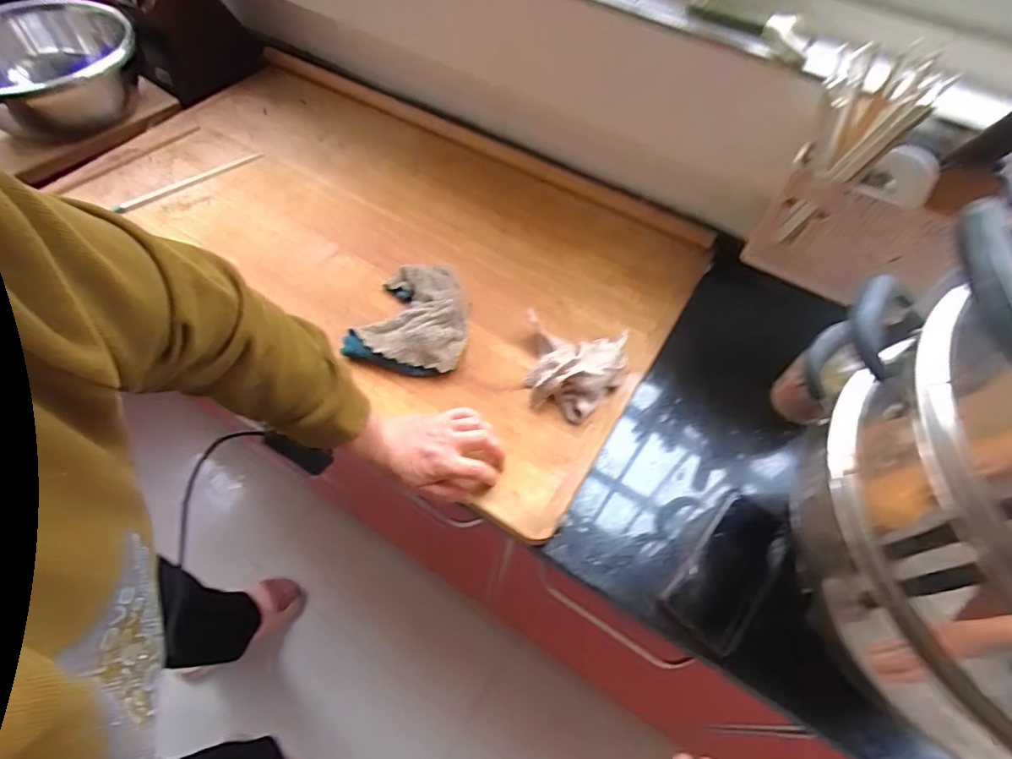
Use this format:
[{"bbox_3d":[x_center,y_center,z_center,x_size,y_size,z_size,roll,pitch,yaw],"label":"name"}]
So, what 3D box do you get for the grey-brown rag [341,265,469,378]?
[{"bbox_3d":[-0.113,-0.083,0.660,0.140,0.043,0.158,12,58,4],"label":"grey-brown rag"}]

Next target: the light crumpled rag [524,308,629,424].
[{"bbox_3d":[0.078,-0.015,0.625,0.125,0.046,0.121,13,58,5],"label":"light crumpled rag"}]

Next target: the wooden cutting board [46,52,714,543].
[{"bbox_3d":[-0.182,-0.236,0.765,0.888,0.028,0.484,31,61,16],"label":"wooden cutting board"}]

